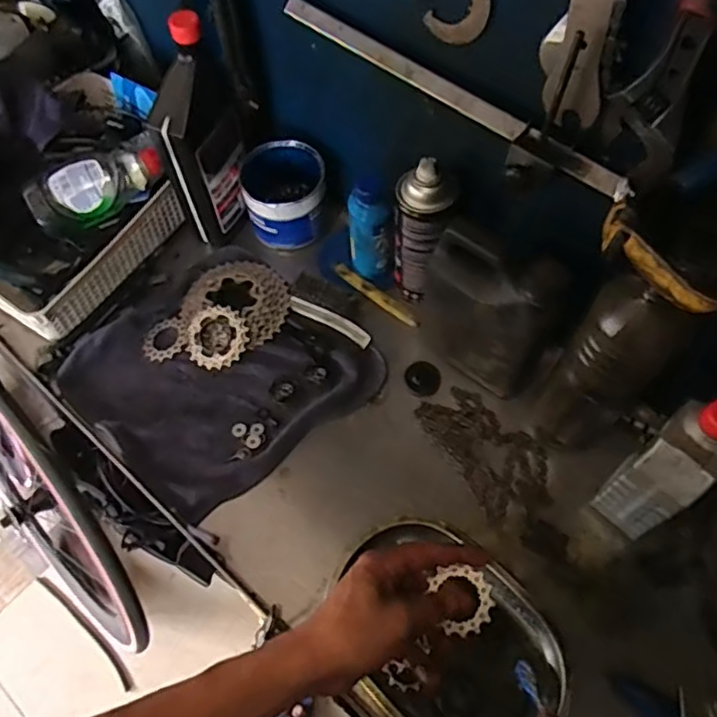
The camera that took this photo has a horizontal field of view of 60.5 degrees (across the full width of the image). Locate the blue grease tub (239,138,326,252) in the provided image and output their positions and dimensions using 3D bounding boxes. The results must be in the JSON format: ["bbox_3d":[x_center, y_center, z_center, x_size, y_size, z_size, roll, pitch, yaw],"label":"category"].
[{"bbox_3d":[-0.091,-0.201,0.761,0.095,0.094,0.094,0,60,1],"label":"blue grease tub"}]

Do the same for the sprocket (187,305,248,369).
[{"bbox_3d":[-0.164,-0.025,0.707,0.066,0.006,0.071,-10,77,5],"label":"sprocket"}]

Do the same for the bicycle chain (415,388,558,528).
[{"bbox_3d":[0.138,0.096,0.652,0.086,0.012,0.152,-28,63,-15],"label":"bicycle chain"}]

